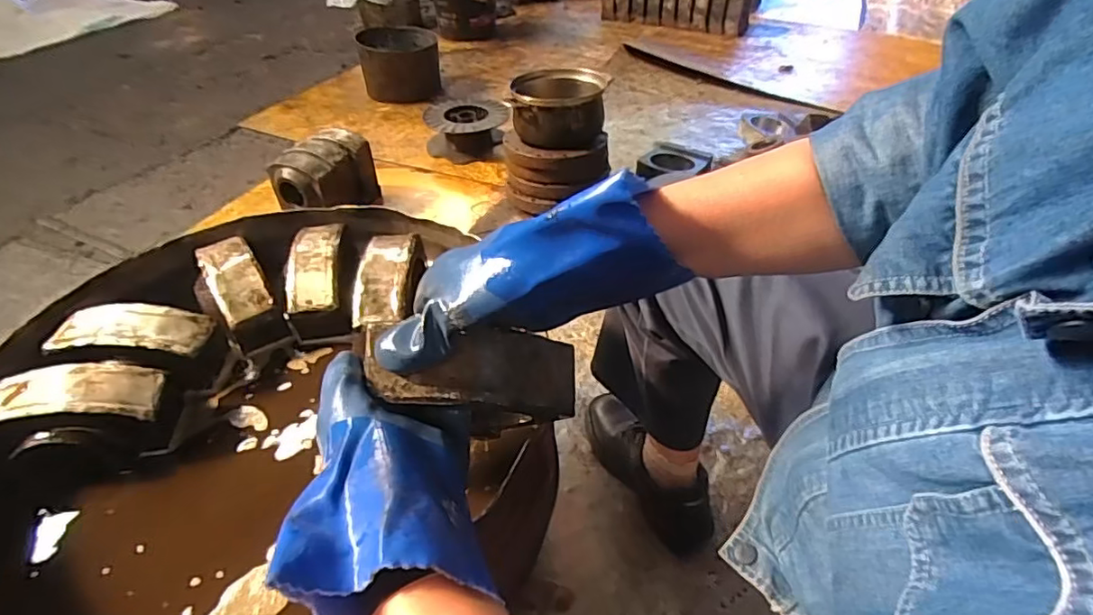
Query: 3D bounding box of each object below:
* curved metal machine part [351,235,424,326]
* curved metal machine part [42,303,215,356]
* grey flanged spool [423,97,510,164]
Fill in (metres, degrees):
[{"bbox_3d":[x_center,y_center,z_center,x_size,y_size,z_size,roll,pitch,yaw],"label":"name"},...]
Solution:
[{"bbox_3d":[-0.193,-0.040,0.717,0.069,0.033,0.143,1,43,0],"label":"curved metal machine part"},{"bbox_3d":[-0.463,0.023,0.647,0.161,0.026,0.058,1,43,0],"label":"curved metal machine part"},{"bbox_3d":[-0.229,-0.521,1.696,0.230,0.119,0.193,-32,52,-31],"label":"grey flanged spool"}]

